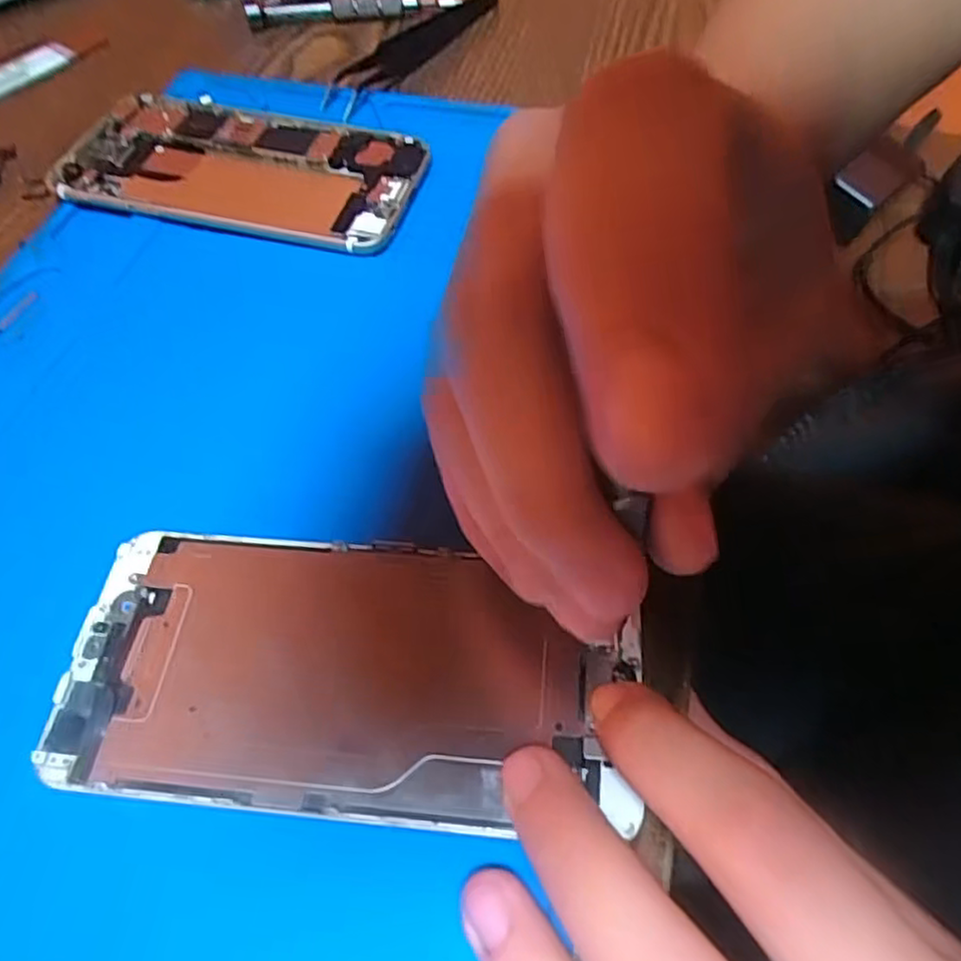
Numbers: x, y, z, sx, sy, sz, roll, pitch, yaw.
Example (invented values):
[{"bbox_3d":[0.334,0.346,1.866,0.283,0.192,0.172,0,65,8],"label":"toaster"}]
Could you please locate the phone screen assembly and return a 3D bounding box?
[{"bbox_3d":[-0.032,0.044,0.164,0.131,0.004,0.063,4,59,4],"label":"phone screen assembly"}]

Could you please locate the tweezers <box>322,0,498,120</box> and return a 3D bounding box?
[{"bbox_3d":[-0.028,-0.200,0.318,0.020,0.013,0.109,35,66,21],"label":"tweezers"}]

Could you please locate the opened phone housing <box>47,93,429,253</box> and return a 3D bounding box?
[{"bbox_3d":[-0.092,-0.120,0.271,0.139,0.010,0.067,13,60,10],"label":"opened phone housing"}]

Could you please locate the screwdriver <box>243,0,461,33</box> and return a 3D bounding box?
[{"bbox_3d":[-0.062,-0.229,0.335,0.100,0.011,0.013,-2,58,1],"label":"screwdriver"}]

